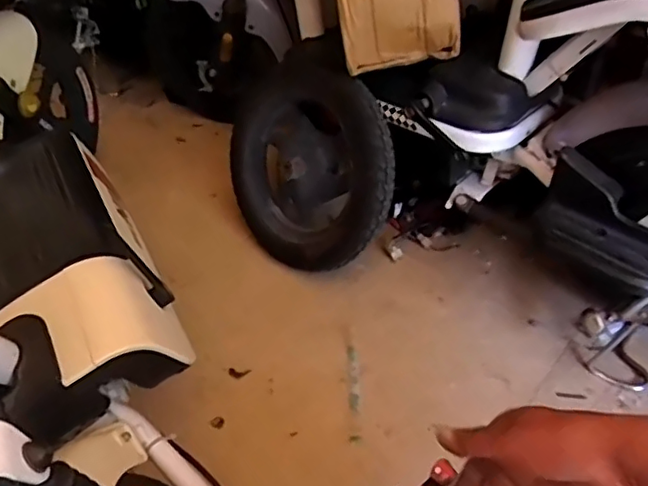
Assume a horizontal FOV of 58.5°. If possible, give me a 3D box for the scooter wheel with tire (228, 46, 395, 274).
[{"bbox_3d":[-0.042,-0.141,1.008,0.073,0.368,0.385,-5,27,-44],"label":"scooter wheel with tire"}]

